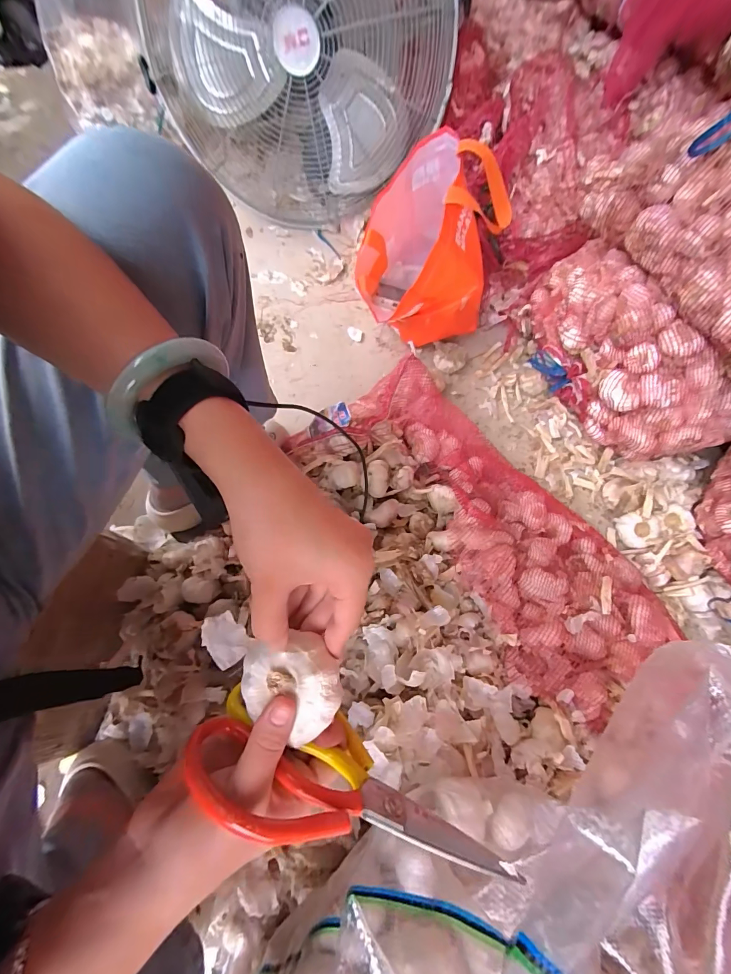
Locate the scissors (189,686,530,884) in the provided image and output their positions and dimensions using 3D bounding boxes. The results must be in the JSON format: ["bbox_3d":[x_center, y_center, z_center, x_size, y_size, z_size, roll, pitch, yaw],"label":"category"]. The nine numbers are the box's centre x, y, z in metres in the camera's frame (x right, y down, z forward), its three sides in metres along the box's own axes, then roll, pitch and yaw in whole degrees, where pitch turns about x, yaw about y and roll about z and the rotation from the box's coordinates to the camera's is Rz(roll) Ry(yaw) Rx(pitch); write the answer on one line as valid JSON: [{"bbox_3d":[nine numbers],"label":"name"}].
[{"bbox_3d":[-0.011,0.178,0.225,0.188,0.078,0.015,17,99,7],"label":"scissors"}]

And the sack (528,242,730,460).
[{"bbox_3d":[0.390,-0.203,0.608,0.143,0.190,0.382,-31,74,-13],"label":"sack"}]

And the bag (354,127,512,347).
[{"bbox_3d":[0.113,-0.391,0.670,0.202,0.288,0.264,16,69,4],"label":"bag"}]

